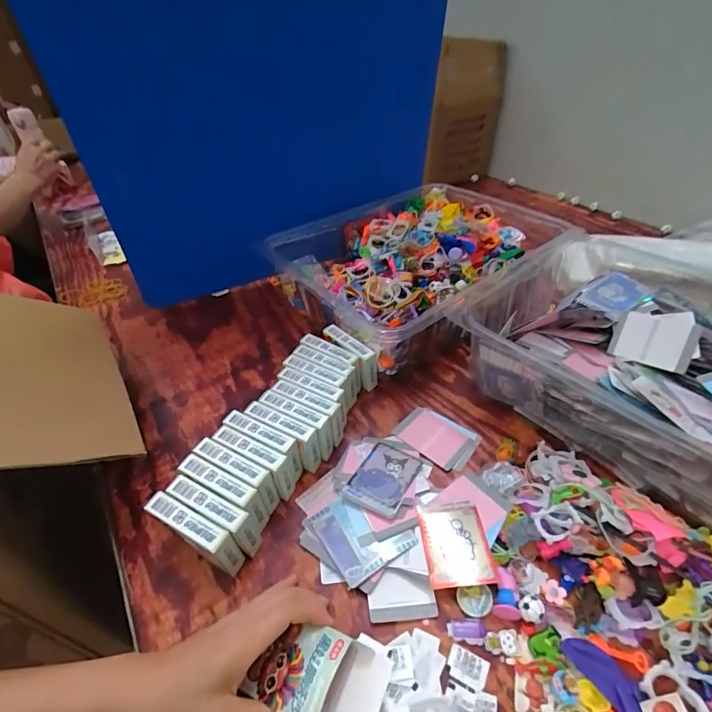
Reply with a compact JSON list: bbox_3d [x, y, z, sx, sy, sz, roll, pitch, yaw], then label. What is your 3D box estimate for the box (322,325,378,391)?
[{"bbox_3d":[-0.008,0.004,0.589,0.024,0.071,0.094,-30,49,-27],"label":"box"}]

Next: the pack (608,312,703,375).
[{"bbox_3d":[0.396,-0.025,0.531,0.087,0.075,0.012,20,6,33],"label":"pack"}]

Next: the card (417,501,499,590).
[{"bbox_3d":[0.100,0.187,0.402,0.062,0.013,0.084,-3,42,-1],"label":"card"}]

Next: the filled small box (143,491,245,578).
[{"bbox_3d":[-0.159,0.180,0.397,0.093,0.068,0.025,21,47,23],"label":"filled small box"}]

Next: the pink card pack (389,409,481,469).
[{"bbox_3d":[0.106,0.103,0.521,0.097,0.004,0.075,26,49,27],"label":"pink card pack"}]

